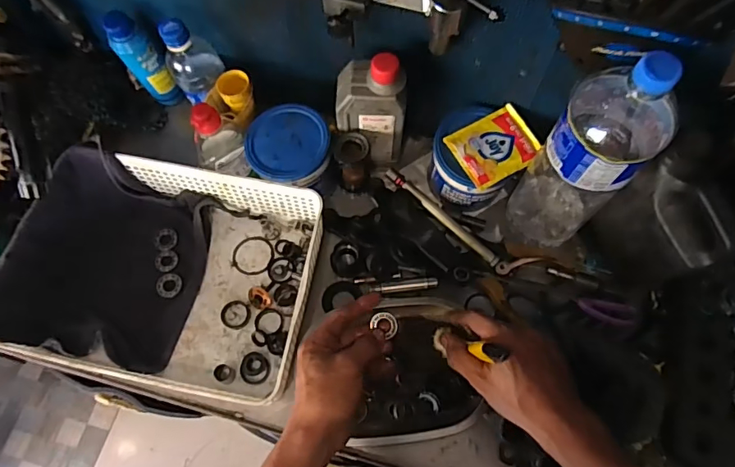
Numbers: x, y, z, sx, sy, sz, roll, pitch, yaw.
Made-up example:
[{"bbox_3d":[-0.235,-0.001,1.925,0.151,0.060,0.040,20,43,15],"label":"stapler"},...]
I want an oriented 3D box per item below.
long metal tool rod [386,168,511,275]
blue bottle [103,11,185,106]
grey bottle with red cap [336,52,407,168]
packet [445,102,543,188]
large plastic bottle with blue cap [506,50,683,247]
[{"bbox_3d":[0.101,-0.015,0.625,0.195,0.014,0.015,42,75,11],"label":"long metal tool rod"},{"bbox_3d":[-0.296,-0.229,0.650,0.044,0.151,0.041,-29,71,-10],"label":"blue bottle"},{"bbox_3d":[0.005,-0.146,0.592,0.079,0.174,0.048,1,69,2],"label":"grey bottle with red cap"},{"bbox_3d":[0.151,-0.104,0.578,0.097,0.007,0.078,-29,71,-10],"label":"packet"},{"bbox_3d":[0.223,-0.071,0.503,0.090,0.293,0.094,41,75,15],"label":"large plastic bottle with blue cap"}]

